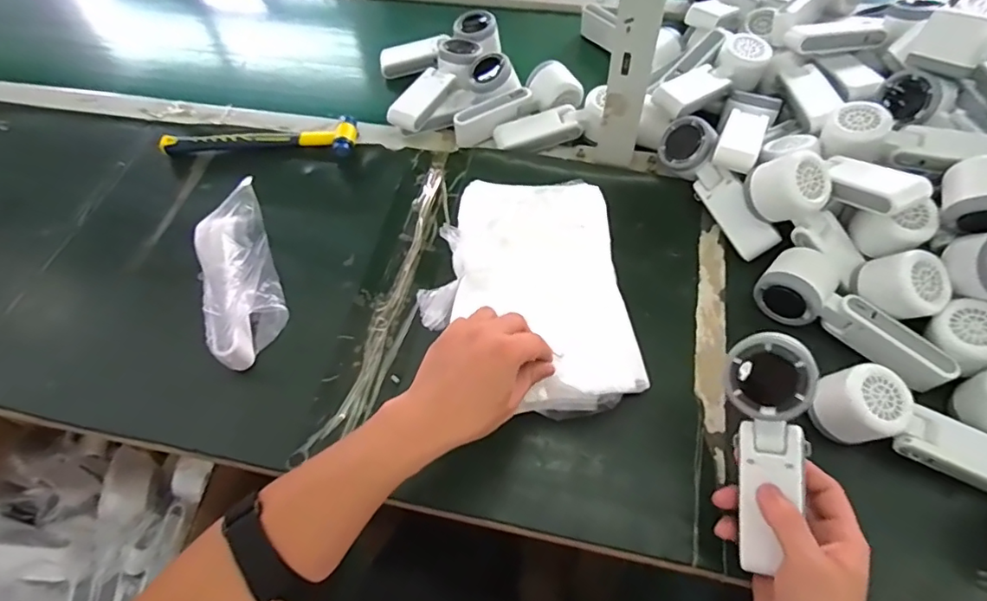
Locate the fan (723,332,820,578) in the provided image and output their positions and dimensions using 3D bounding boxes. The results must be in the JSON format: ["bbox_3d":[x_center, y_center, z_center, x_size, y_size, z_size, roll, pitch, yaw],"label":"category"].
[{"bbox_3d":[0.190,0.105,0.379,0.053,0.034,0.160,3,94,5],"label":"fan"}]

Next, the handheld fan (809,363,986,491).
[{"bbox_3d":[0.351,0.102,0.433,0.168,0.050,0.052,17,61,13],"label":"handheld fan"}]

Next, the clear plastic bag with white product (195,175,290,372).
[{"bbox_3d":[-0.255,-0.023,0.544,0.071,0.073,0.182,-10,71,-3],"label":"clear plastic bag with white product"}]

